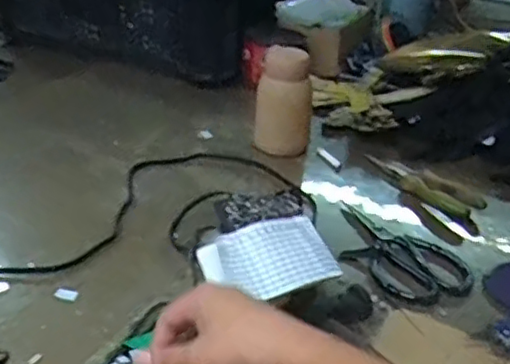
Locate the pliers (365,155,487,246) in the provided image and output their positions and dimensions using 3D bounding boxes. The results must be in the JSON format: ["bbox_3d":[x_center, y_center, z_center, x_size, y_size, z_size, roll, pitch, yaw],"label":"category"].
[{"bbox_3d":[0.209,0.002,0.809,0.071,0.021,0.194,-9,32,-22],"label":"pliers"}]

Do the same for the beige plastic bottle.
[{"bbox_3d":[0.039,-0.109,0.875,0.074,0.132,0.059,5,30,2],"label":"beige plastic bottle"}]

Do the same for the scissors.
[{"bbox_3d":[0.145,0.072,0.694,0.106,0.006,0.175,-18,36,-33],"label":"scissors"}]

